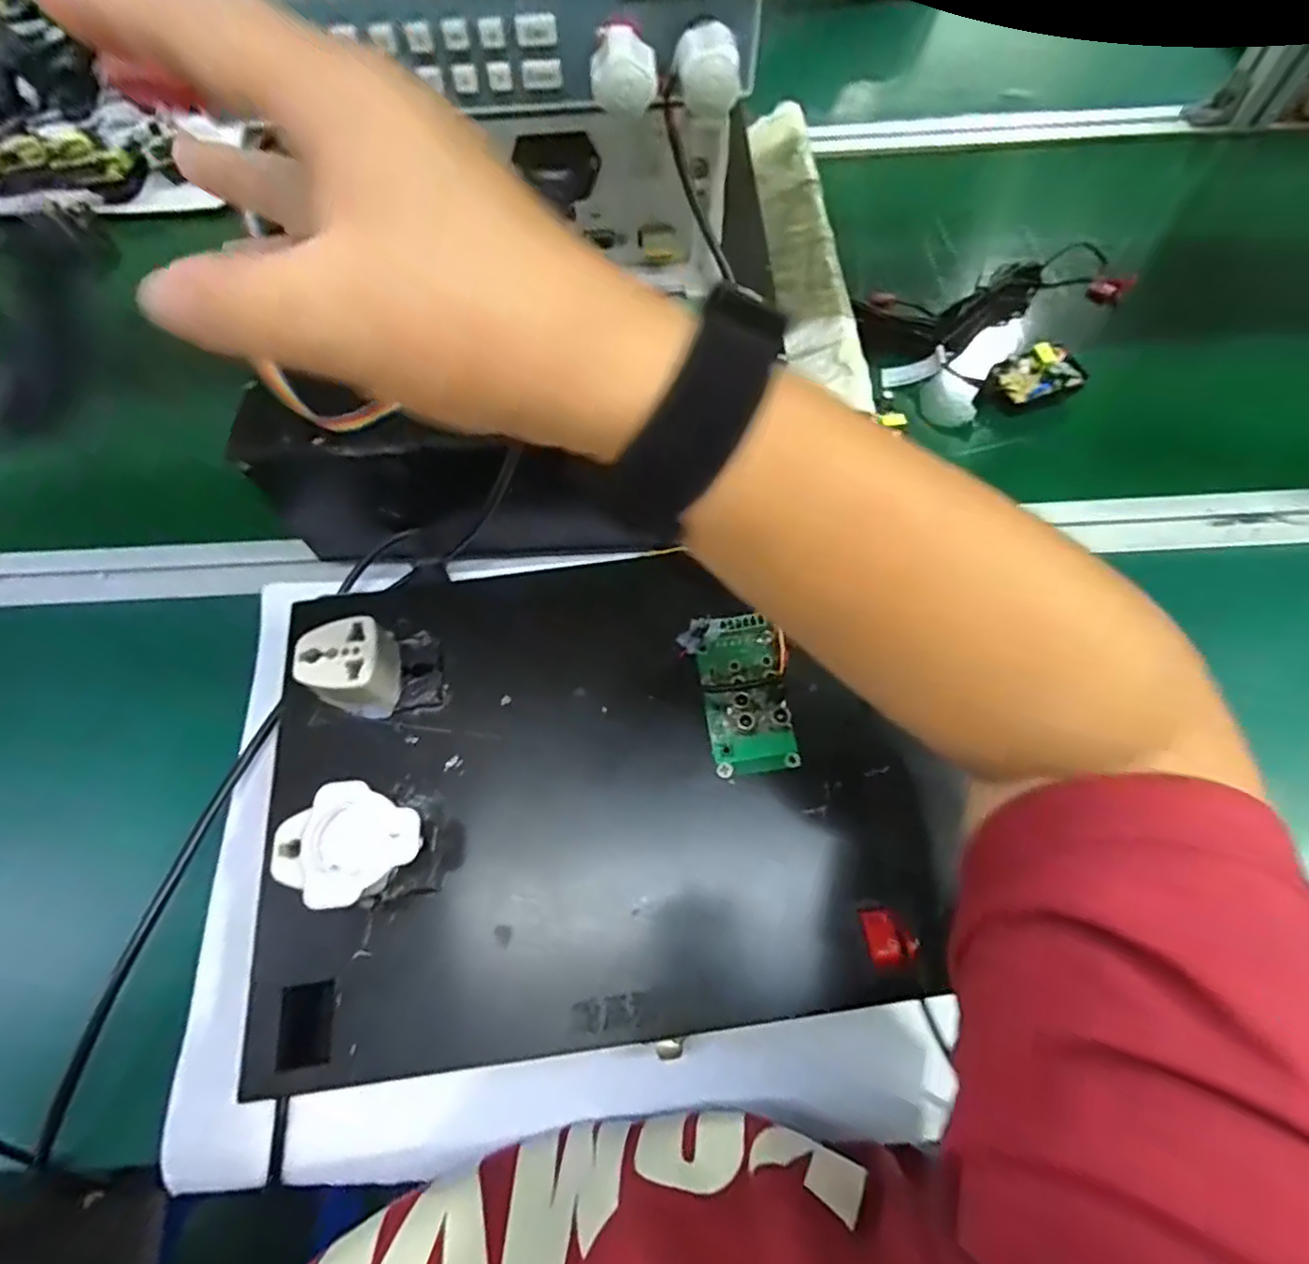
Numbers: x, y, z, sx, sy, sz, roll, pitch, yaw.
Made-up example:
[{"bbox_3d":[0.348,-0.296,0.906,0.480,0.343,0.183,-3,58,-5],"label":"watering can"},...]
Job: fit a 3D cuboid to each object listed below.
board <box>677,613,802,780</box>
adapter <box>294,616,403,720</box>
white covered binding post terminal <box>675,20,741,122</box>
[{"bbox_3d":[0.045,0.028,0.317,0.046,0.020,0.074,-12,62,-5],"label":"board"},{"bbox_3d":[-0.147,0.014,0.319,0.038,0.035,0.043,6,62,4],"label":"adapter"},{"bbox_3d":[0.019,-0.199,0.230,0.022,0.022,0.020,4,62,3],"label":"white covered binding post terminal"}]

